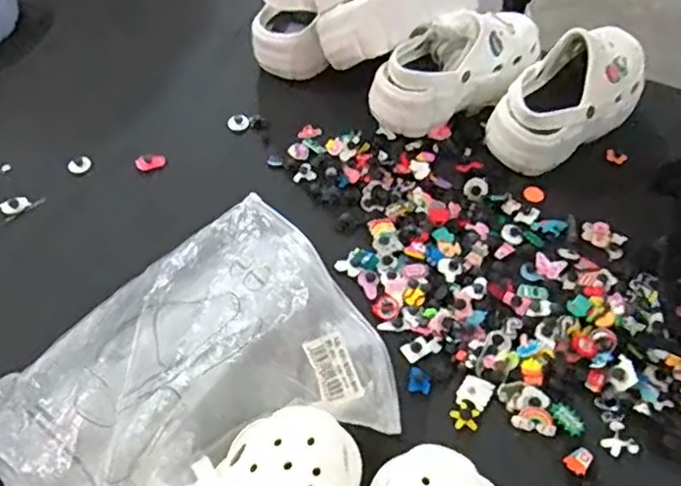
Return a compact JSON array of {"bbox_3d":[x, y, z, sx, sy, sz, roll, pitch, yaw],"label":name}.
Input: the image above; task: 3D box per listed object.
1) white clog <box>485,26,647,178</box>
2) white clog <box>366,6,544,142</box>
[{"bbox_3d":[0.291,-0.182,0.774,0.245,0.107,0.103,-37,61,-25],"label":"white clog"},{"bbox_3d":[0.155,-0.223,0.795,0.245,0.115,0.099,-23,56,-17],"label":"white clog"}]

